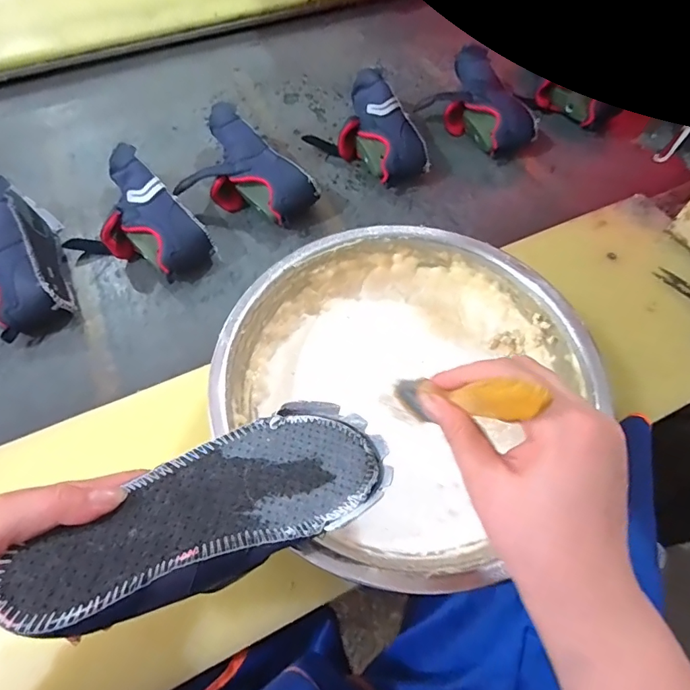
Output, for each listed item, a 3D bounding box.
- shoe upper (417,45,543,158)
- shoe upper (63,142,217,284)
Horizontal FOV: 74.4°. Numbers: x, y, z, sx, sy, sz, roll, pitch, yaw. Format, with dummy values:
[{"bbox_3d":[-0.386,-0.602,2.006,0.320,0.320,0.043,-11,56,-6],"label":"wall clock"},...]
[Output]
[{"bbox_3d":[0.239,-0.414,0.785,0.207,0.075,0.129,37,66,19],"label":"shoe upper"},{"bbox_3d":[-0.298,-0.165,0.627,0.136,0.077,0.227,-39,68,-21],"label":"shoe upper"}]

